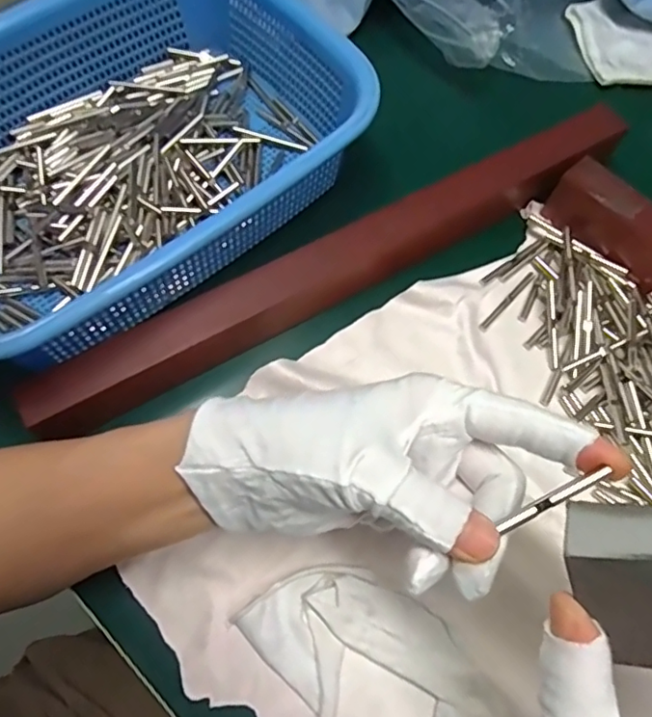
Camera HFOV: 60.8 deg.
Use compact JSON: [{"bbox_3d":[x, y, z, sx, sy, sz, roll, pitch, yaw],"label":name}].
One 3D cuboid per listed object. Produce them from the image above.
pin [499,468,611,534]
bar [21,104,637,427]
[{"bbox_3d":[0.078,0.050,0.192,0.040,0.004,0.004,-28,72,-3],"label":"pin"},{"bbox_3d":[0.016,-0.057,0.331,0.383,0.040,0.037,-28,72,-11],"label":"bar"}]

